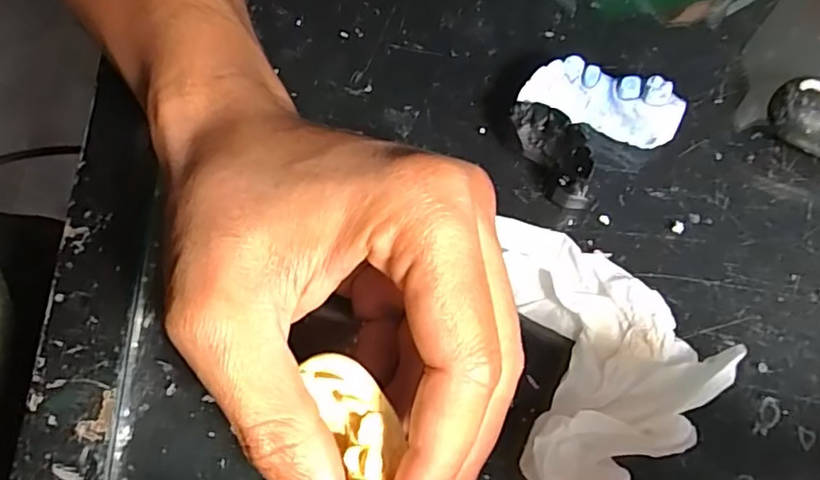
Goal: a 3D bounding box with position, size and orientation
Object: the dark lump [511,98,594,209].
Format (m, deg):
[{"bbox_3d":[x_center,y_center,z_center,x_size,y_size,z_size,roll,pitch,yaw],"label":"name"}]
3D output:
[{"bbox_3d":[0.056,-0.033,0.227,0.017,0.021,0.042,-27,69,-11],"label":"dark lump"}]

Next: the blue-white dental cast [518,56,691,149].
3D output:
[{"bbox_3d":[0.078,-0.056,0.237,0.061,0.022,0.019,22,69,9],"label":"blue-white dental cast"}]

